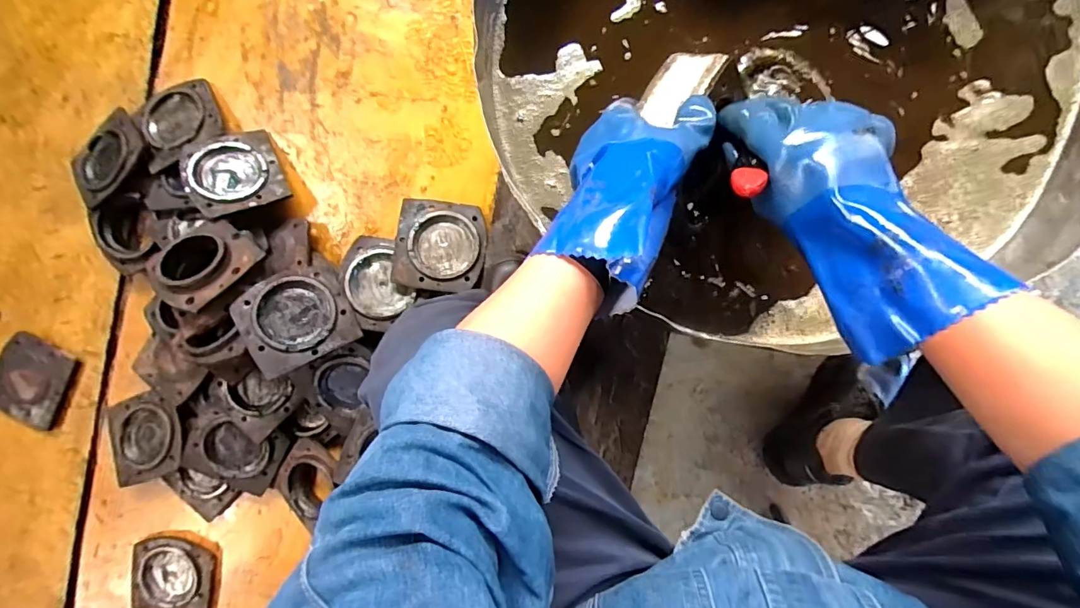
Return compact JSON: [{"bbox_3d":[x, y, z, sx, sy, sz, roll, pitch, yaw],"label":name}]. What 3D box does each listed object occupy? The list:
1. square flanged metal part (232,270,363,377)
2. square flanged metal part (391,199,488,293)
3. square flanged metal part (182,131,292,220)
[{"bbox_3d":[-0.403,0.022,0.802,0.171,0.035,0.155,-26,82,-10],"label":"square flanged metal part"},{"bbox_3d":[-0.171,-0.100,0.838,0.151,0.030,0.154,6,78,-4],"label":"square flanged metal part"},{"bbox_3d":[-0.565,-0.245,0.893,0.157,0.020,0.170,-20,70,-26],"label":"square flanged metal part"}]

